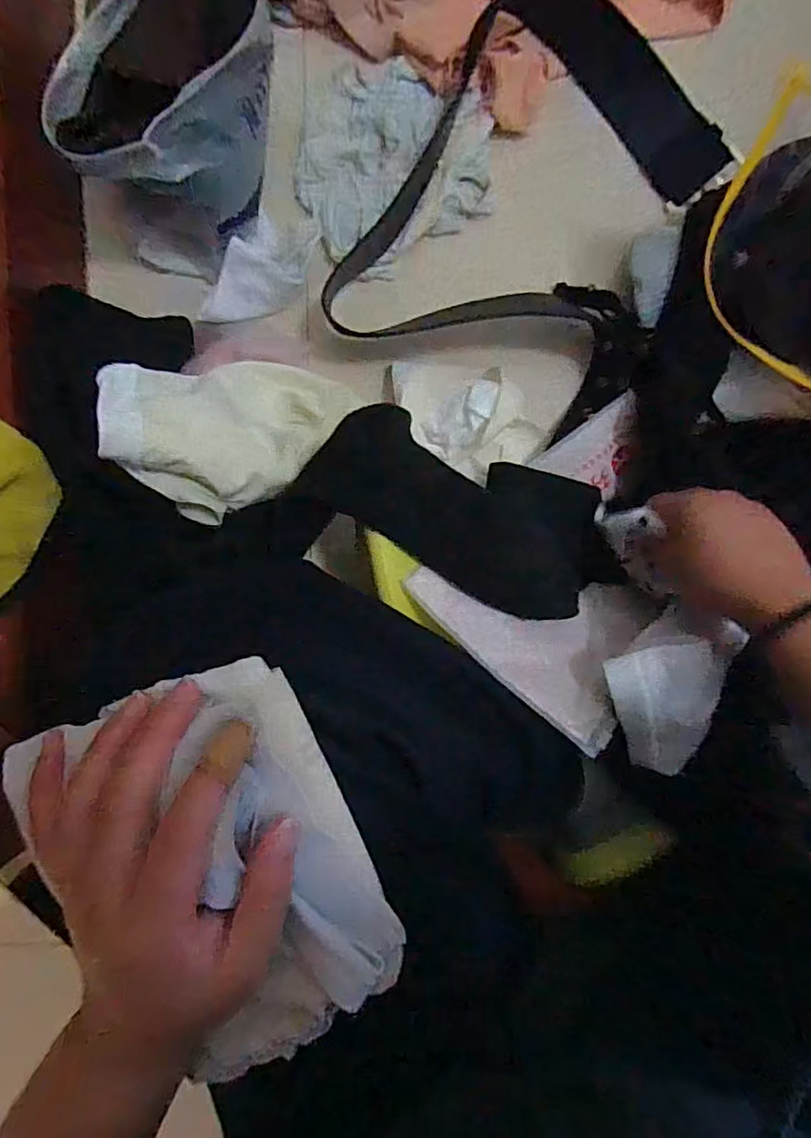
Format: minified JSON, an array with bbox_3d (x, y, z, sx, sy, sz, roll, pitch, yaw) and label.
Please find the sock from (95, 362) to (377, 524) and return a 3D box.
[{"bbox_3d":[-0.123,-0.095,0.421,0.202,0.069,0.104,0,68,-40],"label":"sock"}]

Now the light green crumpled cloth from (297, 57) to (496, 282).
[{"bbox_3d":[-0.014,-0.327,0.446,0.151,0.030,0.146,-35,92,2],"label":"light green crumpled cloth"}]

